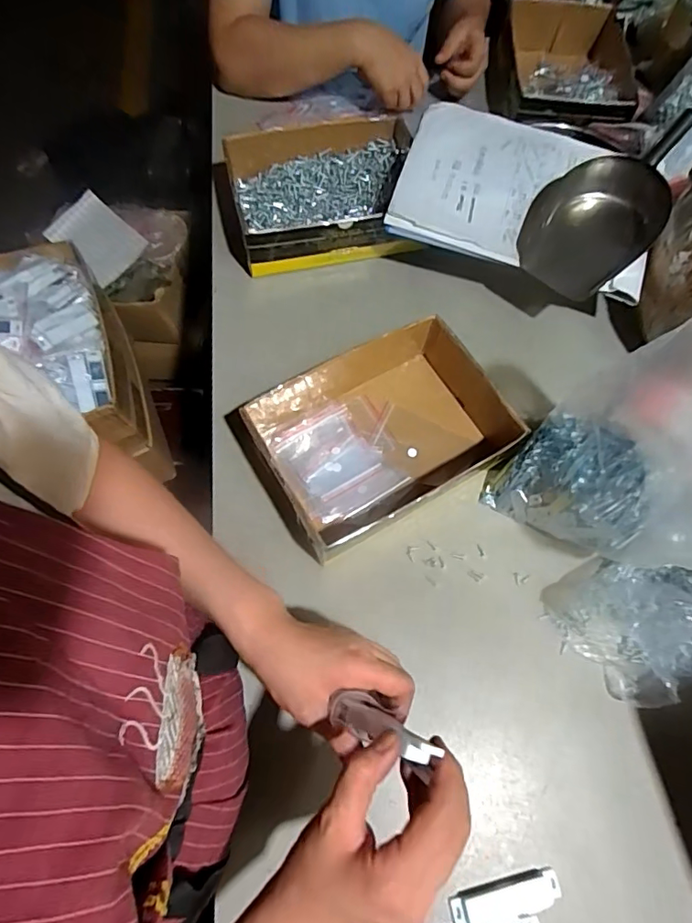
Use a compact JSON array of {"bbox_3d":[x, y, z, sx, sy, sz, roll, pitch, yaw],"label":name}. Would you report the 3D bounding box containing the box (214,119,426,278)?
[{"bbox_3d":[-0.039,-0.353,0.692,0.255,0.076,0.201,-6,68,-5],"label":"box"}]

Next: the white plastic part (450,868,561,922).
[{"bbox_3d":[0.135,0.369,0.428,0.092,0.010,0.025,-13,68,-5],"label":"white plastic part"}]

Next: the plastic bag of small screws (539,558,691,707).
[{"bbox_3d":[0.326,0.140,0.495,0.220,0.075,0.135,-20,69,-8],"label":"plastic bag of small screws"}]

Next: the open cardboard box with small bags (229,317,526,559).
[{"bbox_3d":[0.029,-0.039,0.565,0.270,0.072,0.202,-27,70,-11],"label":"open cardboard box with small bags"}]

